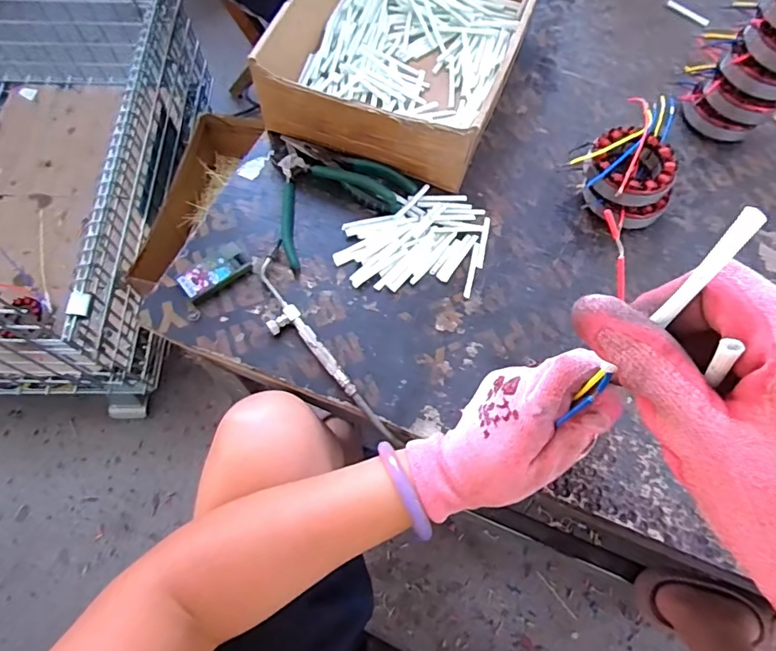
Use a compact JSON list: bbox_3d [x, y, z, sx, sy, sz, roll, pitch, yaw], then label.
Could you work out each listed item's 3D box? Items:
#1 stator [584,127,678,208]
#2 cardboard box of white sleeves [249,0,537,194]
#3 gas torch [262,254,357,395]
[{"bbox_3d":[0.249,-0.163,0.504,0.085,0.028,0.088,0,69,-1],"label":"stator"},{"bbox_3d":[0.028,-0.334,0.571,0.244,0.081,0.320,21,70,7],"label":"cardboard box of white sleeves"},{"bbox_3d":[-0.088,0.005,0.463,0.035,0.015,0.163,-33,73,-13],"label":"gas torch"}]

